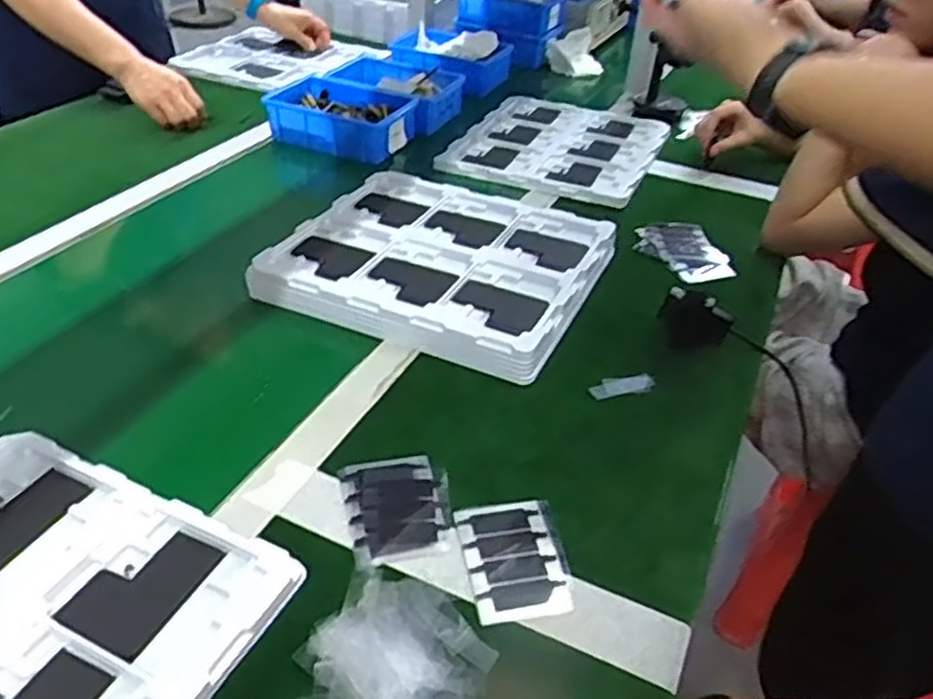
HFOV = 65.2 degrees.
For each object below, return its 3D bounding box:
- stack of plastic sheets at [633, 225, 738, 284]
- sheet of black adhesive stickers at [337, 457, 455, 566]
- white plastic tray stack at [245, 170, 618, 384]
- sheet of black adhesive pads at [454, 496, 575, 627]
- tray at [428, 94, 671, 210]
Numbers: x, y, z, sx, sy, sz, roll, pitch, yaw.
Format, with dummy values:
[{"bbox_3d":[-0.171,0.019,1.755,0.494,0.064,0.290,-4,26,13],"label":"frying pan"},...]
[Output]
[{"bbox_3d":[0.262,-0.121,0.883,0.081,0.020,0.119,-13,42,-22],"label":"stack of plastic sheets"},{"bbox_3d":[-0.052,0.118,0.559,0.078,0.004,0.099,-7,40,-15],"label":"sheet of black adhesive stickers"},{"bbox_3d":[-0.026,-0.109,0.808,0.331,0.029,0.288,19,41,17],"label":"white plastic tray stack"},{"bbox_3d":[0.036,0.150,0.527,0.072,0.007,0.097,-5,40,-12],"label":"sheet of black adhesive pads"},{"bbox_3d":[0.143,-0.321,1.109,0.283,0.029,0.305,20,41,18],"label":"tray"}]

